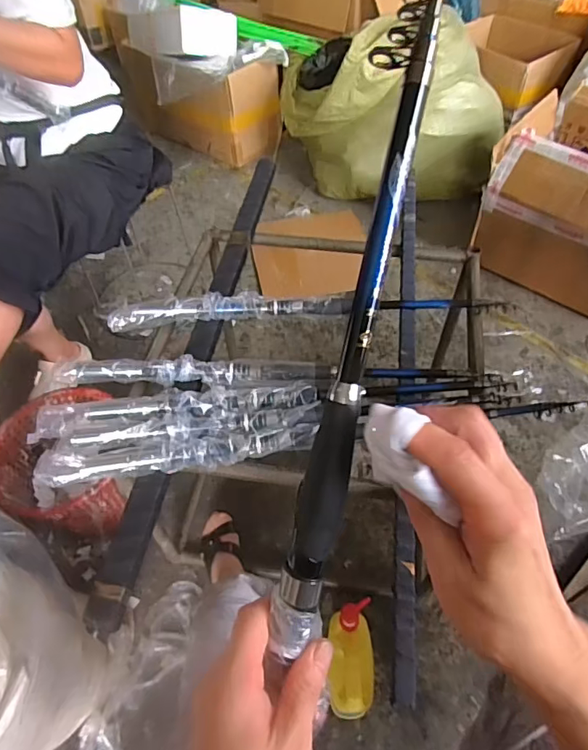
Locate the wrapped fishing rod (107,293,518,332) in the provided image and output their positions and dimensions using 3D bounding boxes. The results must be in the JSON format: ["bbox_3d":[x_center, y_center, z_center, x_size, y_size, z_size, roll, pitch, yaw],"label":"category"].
[{"bbox_3d":[0.030,-0.110,0.829,0.660,0.050,0.051,-4,53,0],"label":"wrapped fishing rod"}]

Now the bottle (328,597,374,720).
[{"bbox_3d":[0.091,0.459,0.810,0.072,0.073,0.158,0,53,3],"label":"bottle"}]

